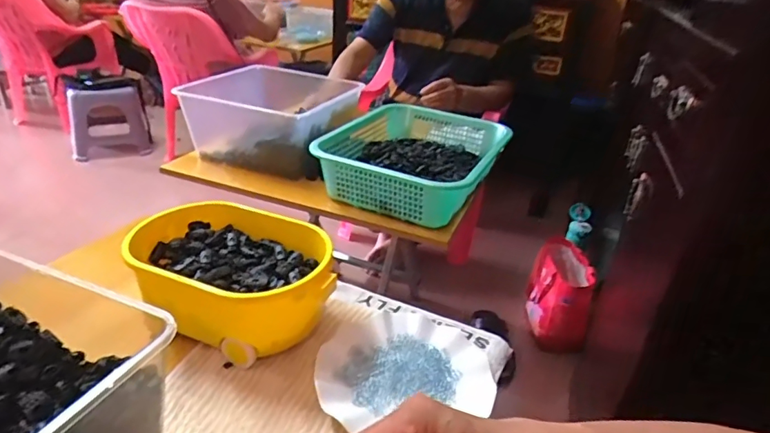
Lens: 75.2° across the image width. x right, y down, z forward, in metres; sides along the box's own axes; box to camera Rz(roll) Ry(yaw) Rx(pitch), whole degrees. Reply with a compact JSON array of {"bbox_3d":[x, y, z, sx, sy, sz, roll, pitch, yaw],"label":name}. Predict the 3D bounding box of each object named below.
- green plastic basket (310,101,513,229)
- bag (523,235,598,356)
[{"bbox_3d":[0.057,-0.118,1.002,0.315,0.095,0.387,14,30,18],"label":"green plastic basket"},{"bbox_3d":[0.484,0.225,1.407,0.159,0.241,0.255,12,29,13],"label":"bag"}]

